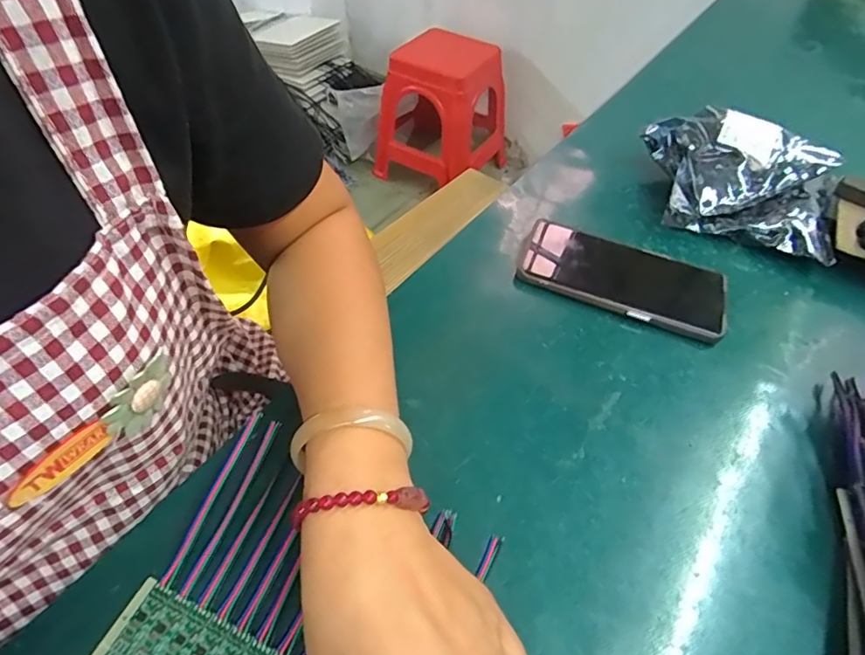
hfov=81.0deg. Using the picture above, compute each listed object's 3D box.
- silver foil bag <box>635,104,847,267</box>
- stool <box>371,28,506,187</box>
[{"bbox_3d":[0.277,-0.134,0.465,0.178,0.076,0.099,26,55,16],"label":"silver foil bag"},{"bbox_3d":[0.048,-0.648,1.535,0.304,0.328,0.344,32,57,22],"label":"stool"}]

